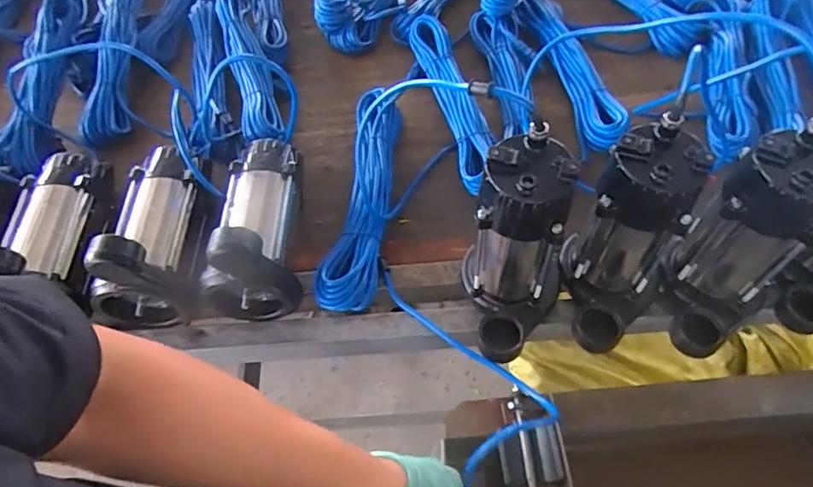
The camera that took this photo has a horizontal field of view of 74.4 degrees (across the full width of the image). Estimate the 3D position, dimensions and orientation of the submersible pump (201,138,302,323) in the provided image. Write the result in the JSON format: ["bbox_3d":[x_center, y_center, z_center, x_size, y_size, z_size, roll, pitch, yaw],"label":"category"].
[{"bbox_3d":[-0.193,-0.033,0.683,0.108,0.171,0.222,-7,59,-1],"label":"submersible pump"}]

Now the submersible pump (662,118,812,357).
[{"bbox_3d":[0.364,0.009,0.565,0.104,0.226,0.139,-4,59,1],"label":"submersible pump"}]

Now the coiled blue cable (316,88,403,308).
[{"bbox_3d":[-0.060,-0.073,0.745,0.075,0.081,0.343,4,59,6],"label":"coiled blue cable"}]

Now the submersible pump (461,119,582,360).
[{"bbox_3d":[0.115,0.019,0.582,0.114,0.243,0.143,16,61,13],"label":"submersible pump"}]

